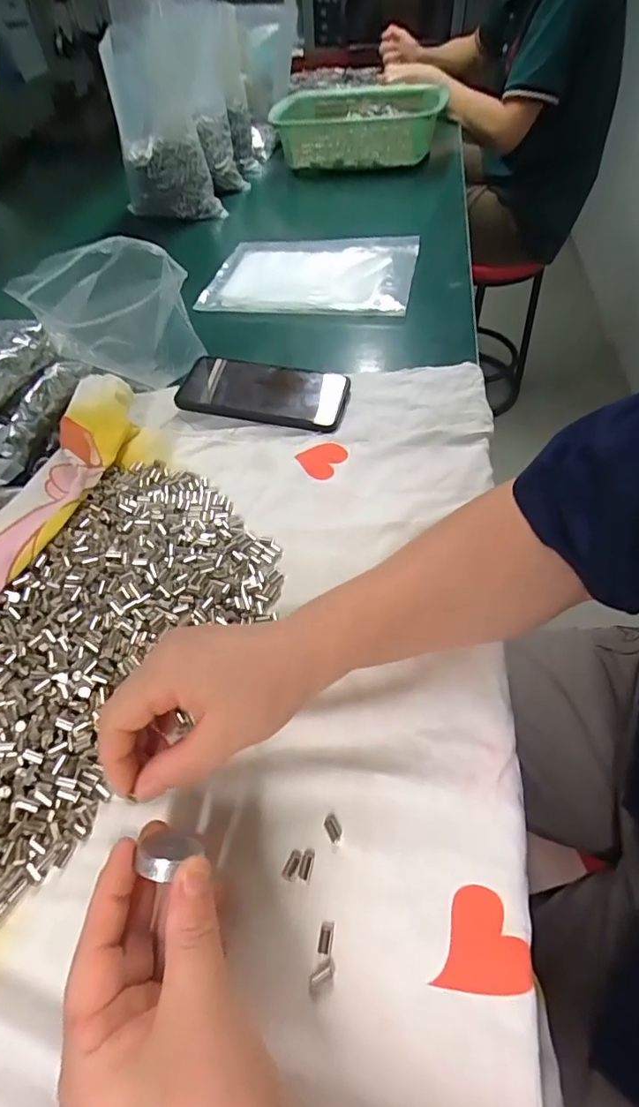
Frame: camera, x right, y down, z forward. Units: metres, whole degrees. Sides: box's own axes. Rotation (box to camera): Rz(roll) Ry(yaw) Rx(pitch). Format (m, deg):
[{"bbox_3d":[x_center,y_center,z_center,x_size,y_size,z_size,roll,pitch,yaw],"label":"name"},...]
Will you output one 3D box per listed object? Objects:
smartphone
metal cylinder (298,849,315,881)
[{"bbox_3d":[-0.054,-0.163,0.503,0.164,0.017,0.082,12,55,11],"label":"smartphone"},{"bbox_3d":[-0.007,0.162,0.263,0.006,0.004,0.014,11,53,9],"label":"metal cylinder"}]

